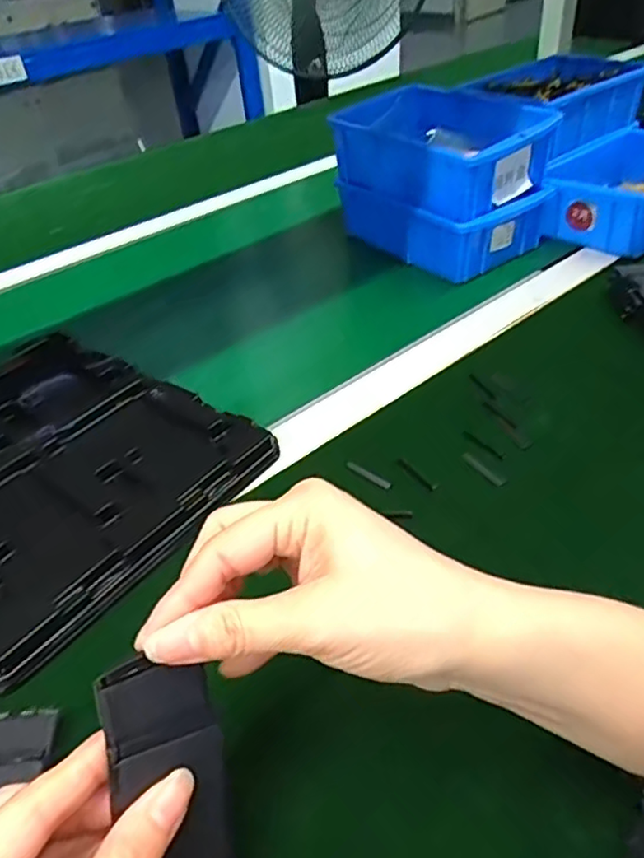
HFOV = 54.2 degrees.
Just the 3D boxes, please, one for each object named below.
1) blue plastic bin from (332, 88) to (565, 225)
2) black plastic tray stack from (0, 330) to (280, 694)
[{"bbox_3d":[0.123,-0.285,0.642,0.145,0.073,0.203,-30,45,-26],"label":"blue plastic bin"},{"bbox_3d":[-0.198,0.025,0.439,0.279,0.038,0.213,20,42,33],"label":"black plastic tray stack"}]

